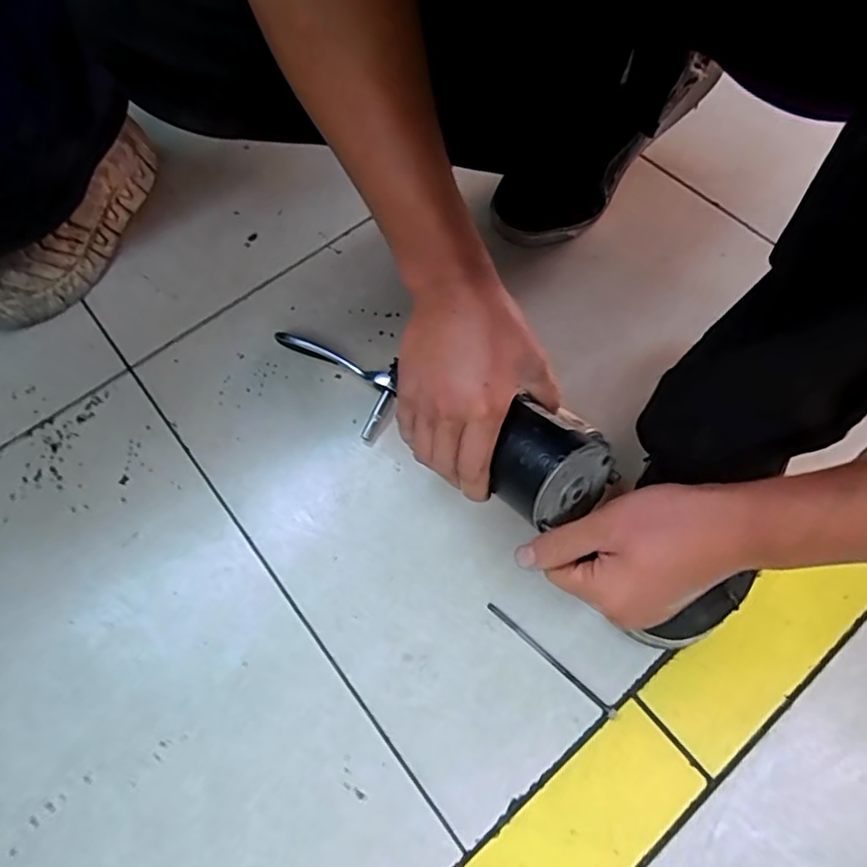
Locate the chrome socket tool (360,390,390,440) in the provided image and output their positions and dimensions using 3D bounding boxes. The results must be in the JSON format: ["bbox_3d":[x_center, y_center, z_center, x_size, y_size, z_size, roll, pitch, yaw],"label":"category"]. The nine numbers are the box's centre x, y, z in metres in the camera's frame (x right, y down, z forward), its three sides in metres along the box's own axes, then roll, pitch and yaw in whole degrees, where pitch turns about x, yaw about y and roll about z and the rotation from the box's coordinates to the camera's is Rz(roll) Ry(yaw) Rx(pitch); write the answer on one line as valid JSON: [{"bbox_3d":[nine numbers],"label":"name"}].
[{"bbox_3d":[-0.054,-0.017,0.554,0.010,0.006,0.049,22,84,14],"label":"chrome socket tool"}]

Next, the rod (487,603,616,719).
[{"bbox_3d":[0.090,0.174,0.461,0.121,0.004,0.006,38,72,19],"label":"rod"}]

